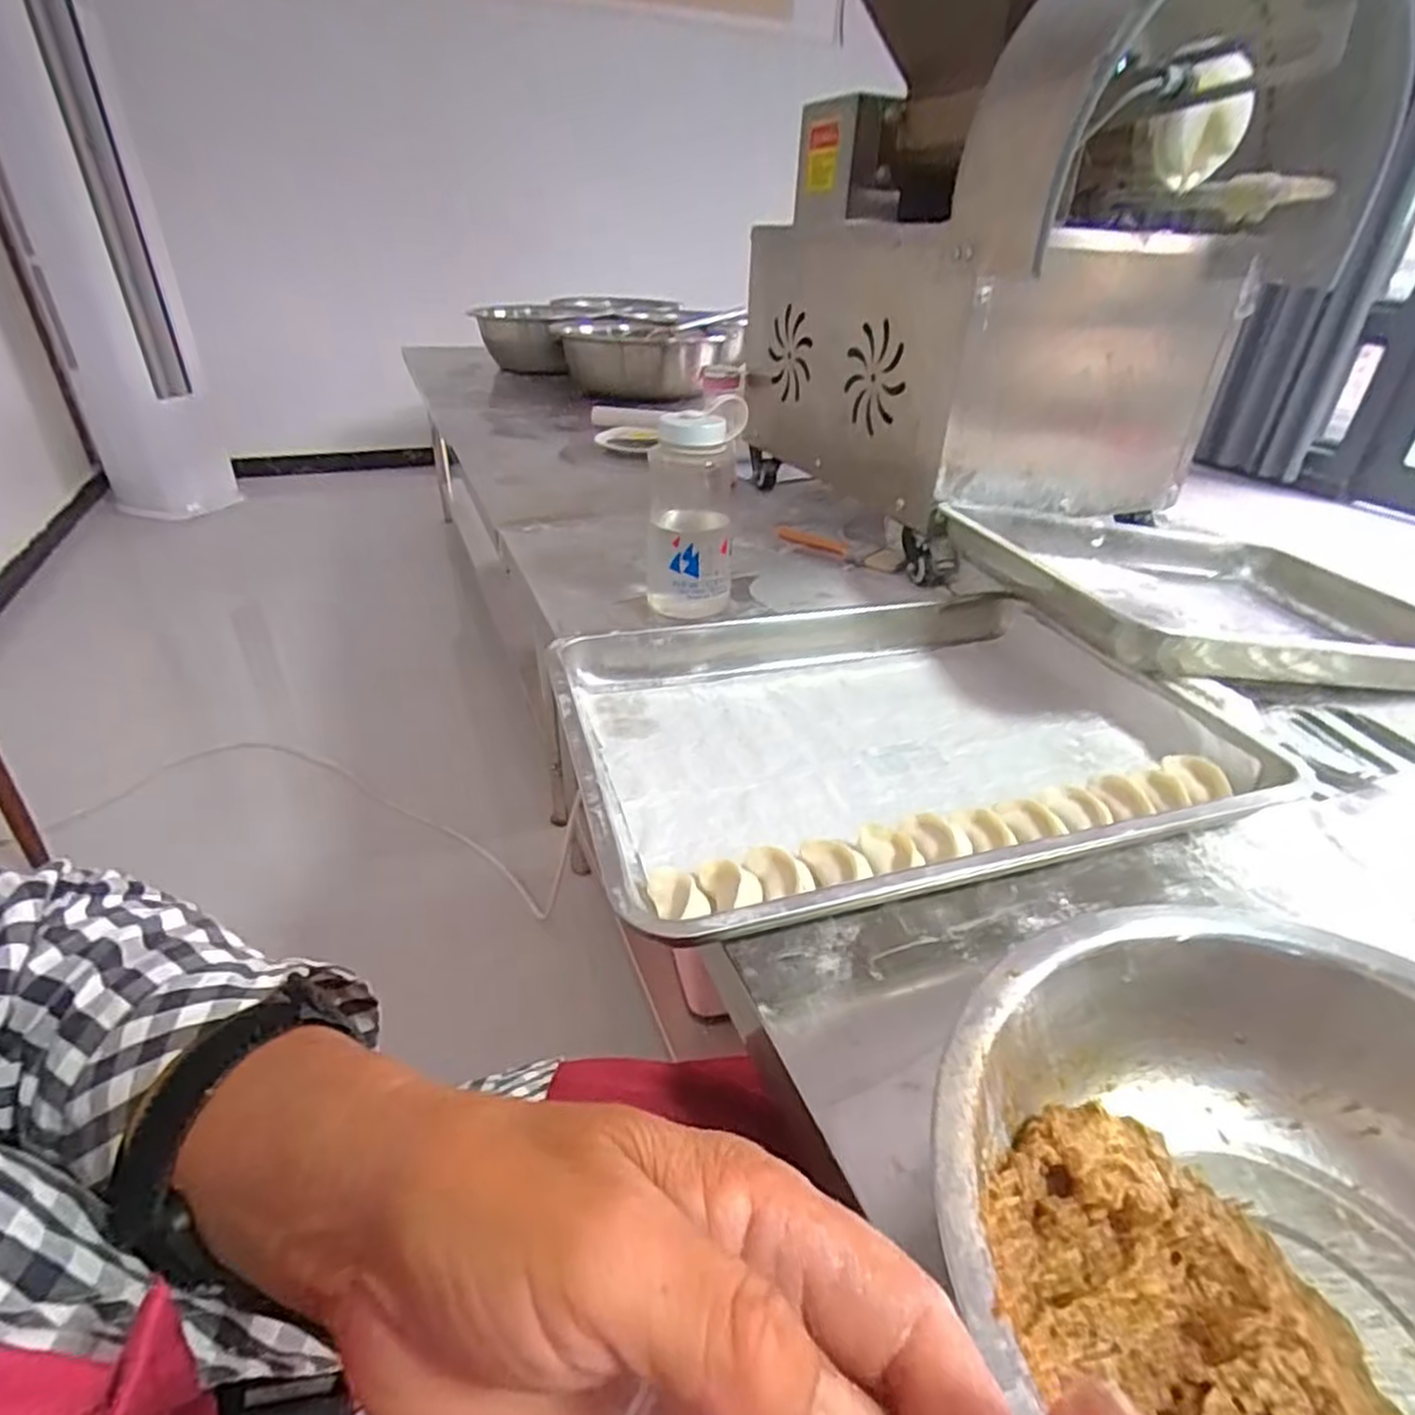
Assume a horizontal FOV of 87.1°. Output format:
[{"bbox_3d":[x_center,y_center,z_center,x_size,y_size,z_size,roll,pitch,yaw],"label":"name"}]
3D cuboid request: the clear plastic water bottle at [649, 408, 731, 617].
[{"bbox_3d":[-0.022,-0.203,0.791,0.091,0.204,0.094,0,32,-1],"label":"clear plastic water bottle"}]

